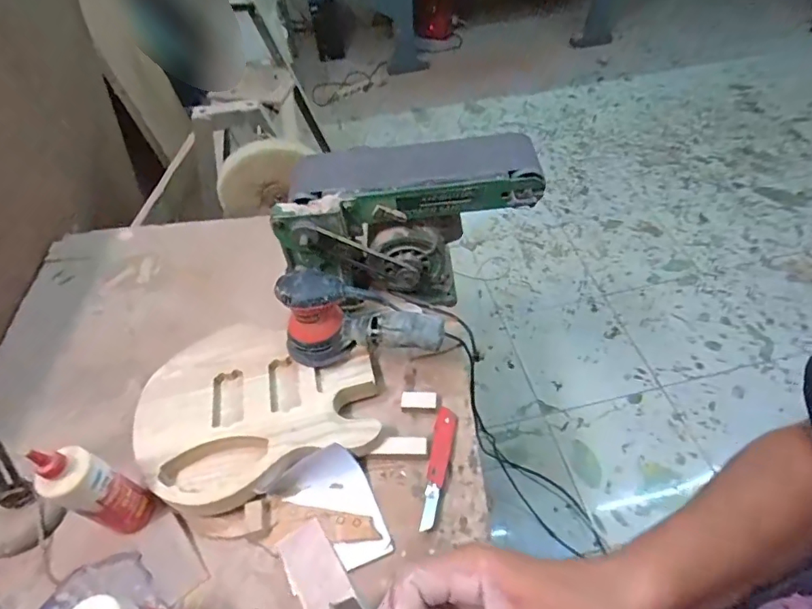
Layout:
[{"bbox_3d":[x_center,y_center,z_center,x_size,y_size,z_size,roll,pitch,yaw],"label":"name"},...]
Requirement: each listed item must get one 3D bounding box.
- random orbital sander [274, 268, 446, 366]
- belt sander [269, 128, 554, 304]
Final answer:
[{"bbox_3d":[-0.069,0.022,0.815,0.261,0.143,0.121,6,52,9],"label":"random orbital sander"},{"bbox_3d":[0.000,-0.148,0.884,0.425,0.296,0.184,-8,51,-3],"label":"belt sander"}]

